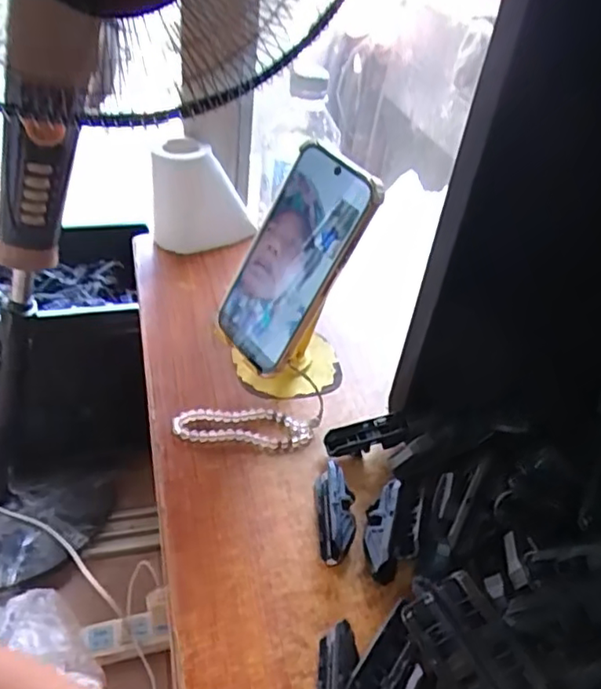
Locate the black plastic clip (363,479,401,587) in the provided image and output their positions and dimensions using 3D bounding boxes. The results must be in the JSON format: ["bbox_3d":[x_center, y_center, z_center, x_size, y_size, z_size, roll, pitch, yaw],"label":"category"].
[{"bbox_3d":[0.053,0.121,0.405,0.020,0.019,0.069,9,37,2],"label":"black plastic clip"}]

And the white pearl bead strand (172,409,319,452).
[{"bbox_3d":[-0.041,0.061,0.476,0.105,0.012,0.036,7,37,-1],"label":"white pearl bead strand"}]

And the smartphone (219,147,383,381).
[{"bbox_3d":[-0.008,-0.062,0.462,0.018,0.164,0.081,3,34,-51],"label":"smartphone"}]

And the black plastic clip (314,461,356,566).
[{"bbox_3d":[0.024,0.110,0.414,0.025,0.020,0.069,3,38,-6],"label":"black plastic clip"}]

